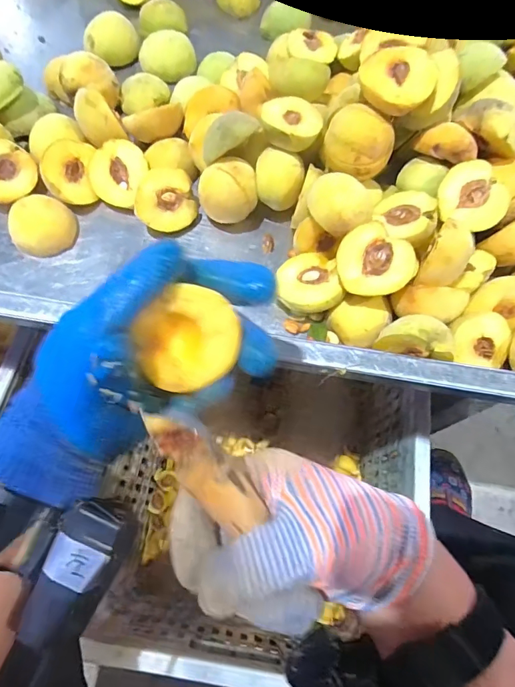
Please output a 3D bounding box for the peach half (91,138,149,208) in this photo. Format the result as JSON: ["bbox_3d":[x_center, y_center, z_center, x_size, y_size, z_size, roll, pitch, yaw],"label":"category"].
[{"bbox_3d":[-0.136,-0.168,0.438,0.050,0.029,0.059,23,98,-3],"label":"peach half"}]

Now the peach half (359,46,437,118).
[{"bbox_3d":[0.119,-0.224,0.372,0.059,0.025,0.056,24,69,8],"label":"peach half"}]

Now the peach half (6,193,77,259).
[{"bbox_3d":[-0.201,-0.109,0.411,0.057,0.032,0.049,-34,72,-14],"label":"peach half"}]

